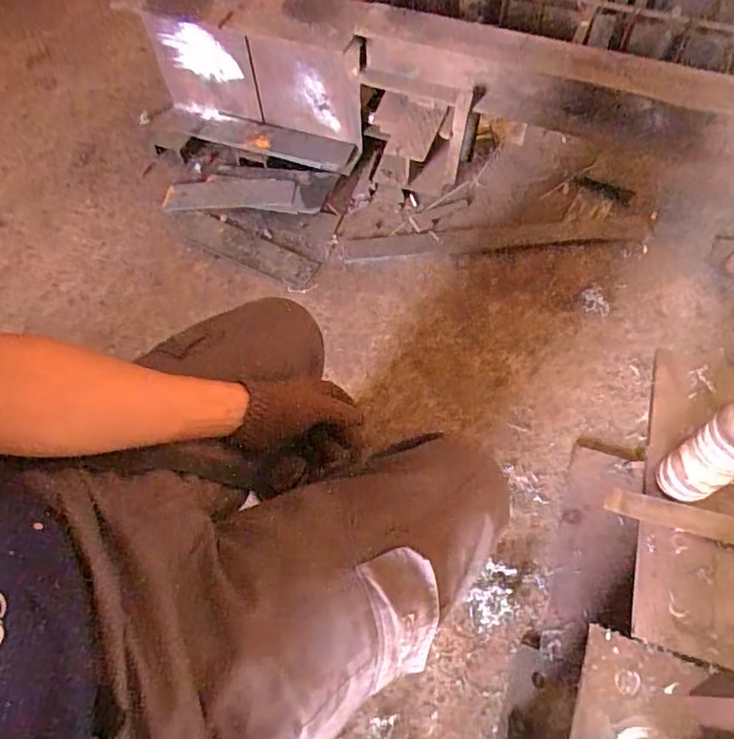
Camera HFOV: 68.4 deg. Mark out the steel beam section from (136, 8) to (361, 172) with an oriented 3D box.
[{"bbox_3d":[-0.354,-0.747,1.505,0.685,0.319,0.140,15,62,10],"label":"steel beam section"}]

